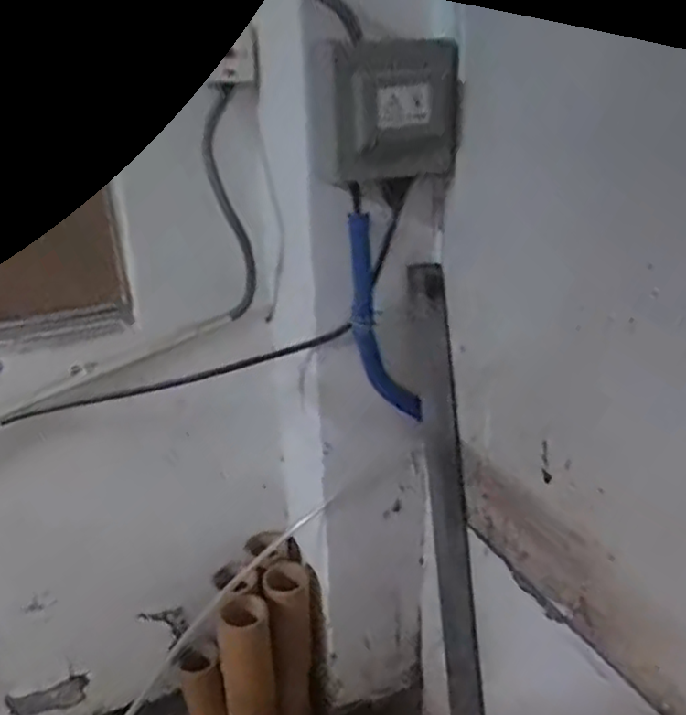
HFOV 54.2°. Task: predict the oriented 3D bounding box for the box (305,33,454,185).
[{"bbox_3d":[0.067,-0.378,1.026,0.210,0.194,0.100,-10,25,-18],"label":"box"}]

